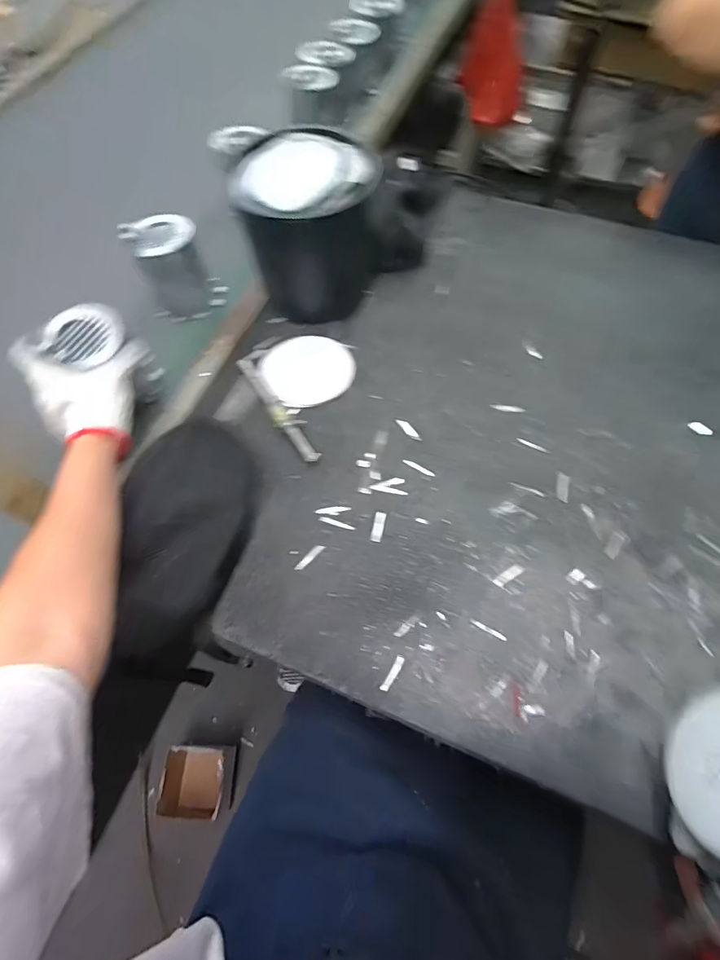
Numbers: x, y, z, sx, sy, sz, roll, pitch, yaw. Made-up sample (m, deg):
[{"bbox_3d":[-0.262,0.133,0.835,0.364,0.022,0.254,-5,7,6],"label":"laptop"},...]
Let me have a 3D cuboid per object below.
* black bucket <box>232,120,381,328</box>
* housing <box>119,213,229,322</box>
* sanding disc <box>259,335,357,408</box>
[{"bbox_3d":[-0.059,-0.336,0.628,0.169,0.181,0.169,-1,64,3],"label":"black bucket"},{"bbox_3d":[-0.269,-0.316,0.665,0.097,0.103,0.096,-17,64,-5],"label":"housing"},{"bbox_3d":[-0.071,-0.156,0.635,0.121,0.006,0.127,0,60,0],"label":"sanding disc"}]

